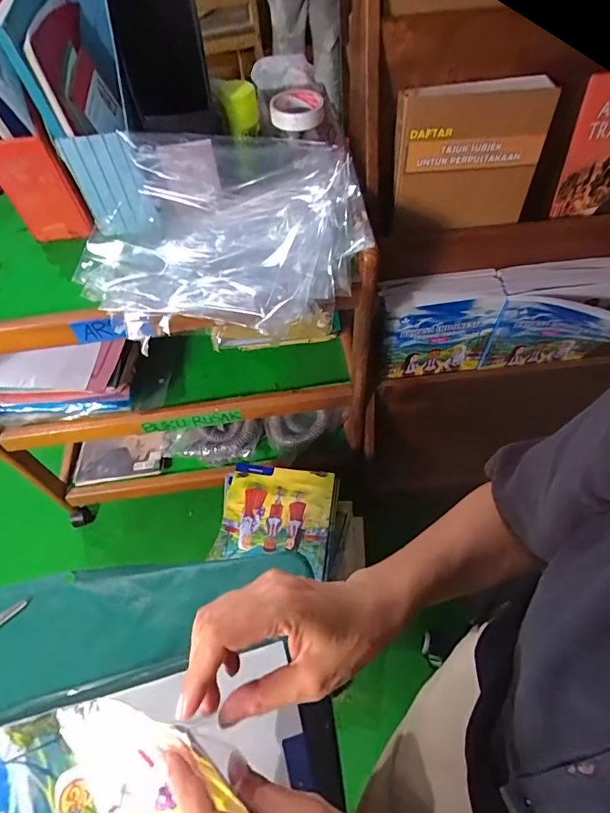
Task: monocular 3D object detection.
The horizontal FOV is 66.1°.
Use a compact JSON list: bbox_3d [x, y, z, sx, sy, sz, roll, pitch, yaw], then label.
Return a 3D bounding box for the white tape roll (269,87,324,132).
[{"bbox_3d":[-0.014,-0.471,0.747,0.085,0.031,0.095,-2,56,2],"label":"white tape roll"}]

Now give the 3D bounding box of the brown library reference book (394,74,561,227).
[{"bbox_3d":[0.234,-0.361,0.684,0.220,0.189,0.043,-5,50,-5],"label":"brown library reference book"}]

